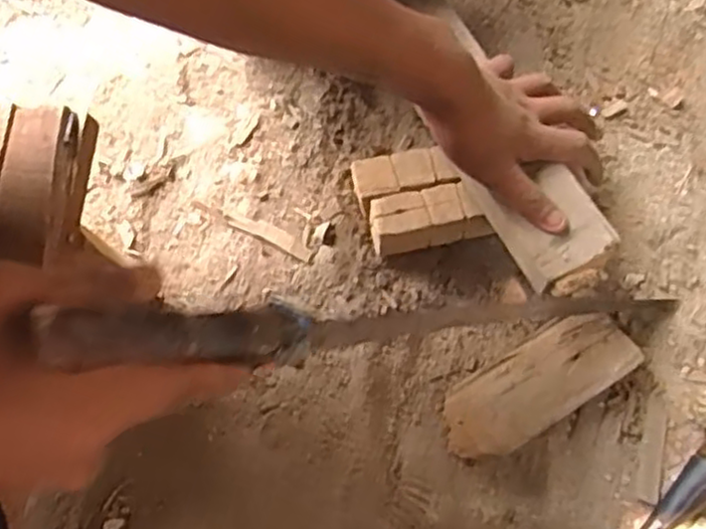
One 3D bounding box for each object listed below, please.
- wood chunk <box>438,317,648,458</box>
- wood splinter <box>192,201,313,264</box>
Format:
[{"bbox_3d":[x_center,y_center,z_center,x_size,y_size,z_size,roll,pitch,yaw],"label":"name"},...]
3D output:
[{"bbox_3d":[0.127,0.083,0.510,0.138,0.034,0.053,-32,77,-6],"label":"wood chunk"},{"bbox_3d":[-0.074,-0.028,0.544,0.095,0.004,0.015,25,78,8],"label":"wood splinter"}]

